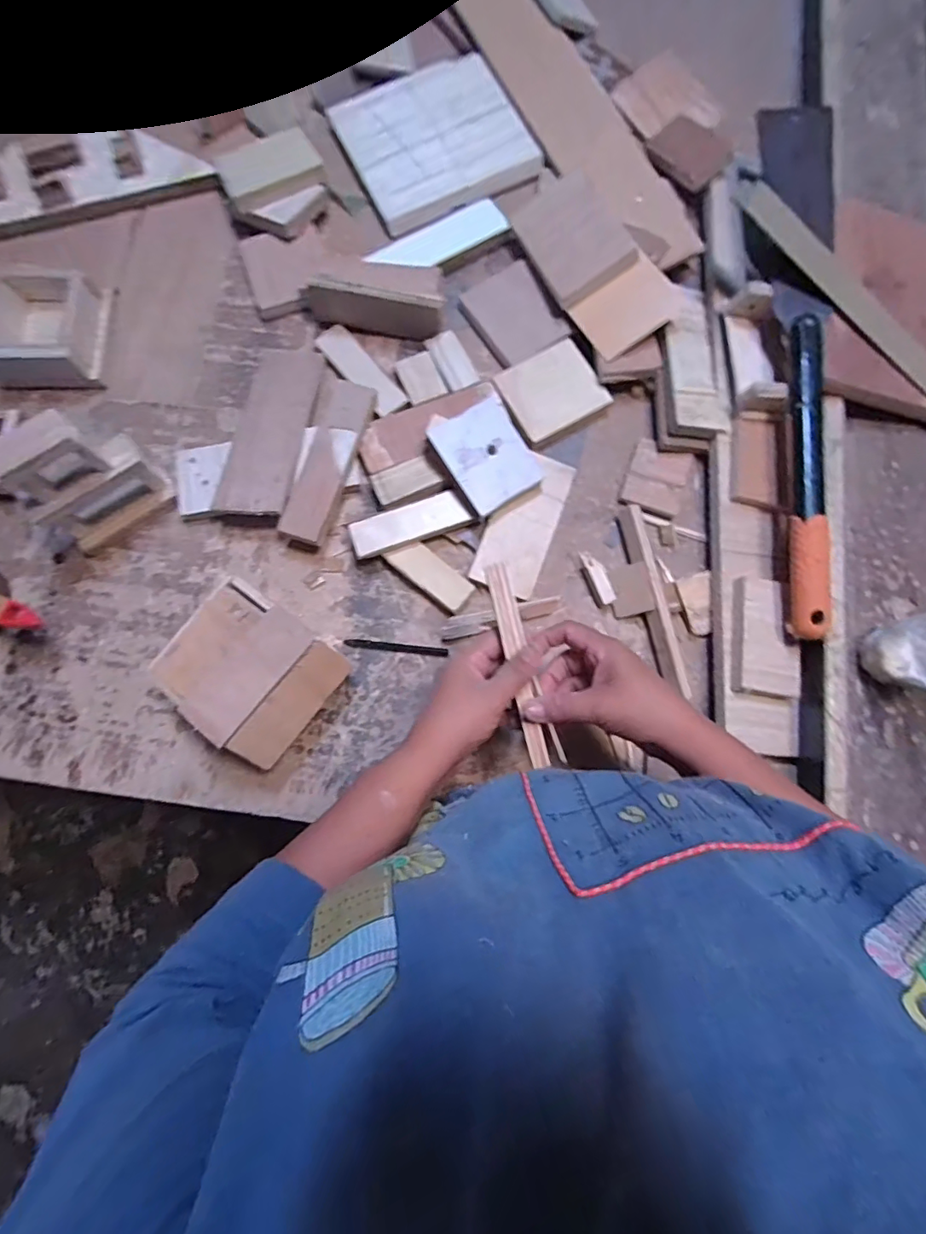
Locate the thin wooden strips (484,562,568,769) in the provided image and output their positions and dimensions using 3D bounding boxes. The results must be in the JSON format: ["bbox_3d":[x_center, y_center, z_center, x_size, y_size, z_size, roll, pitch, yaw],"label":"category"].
[{"bbox_3d":[0.046,0.036,0.416,0.024,0.005,0.159,-14,85,-2],"label":"thin wooden strips"}]

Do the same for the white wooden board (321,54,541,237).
[{"bbox_3d":[-0.036,-0.582,0.648,0.201,0.017,0.208,-26,80,-5],"label":"white wooden board"}]

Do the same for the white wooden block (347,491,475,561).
[{"bbox_3d":[-0.055,-0.095,0.542,0.118,0.017,0.043,-21,80,-4],"label":"white wooden block"}]

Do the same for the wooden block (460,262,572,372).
[{"bbox_3d":[0.056,-0.344,0.605,0.088,0.014,0.115,-30,80,-5],"label":"wooden block"}]

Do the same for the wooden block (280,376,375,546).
[{"bbox_3d":[-0.138,-0.164,0.557,0.049,0.022,0.184,15,79,3],"label":"wooden block"}]

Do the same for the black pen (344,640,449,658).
[{"bbox_3d":[-0.067,0.031,0.541,0.103,0.004,0.009,6,79,2],"label":"black pen"}]

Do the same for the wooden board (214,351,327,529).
[{"bbox_3d":[-0.208,-0.198,0.574,0.081,0.014,0.211,7,69,5],"label":"wooden board"}]

